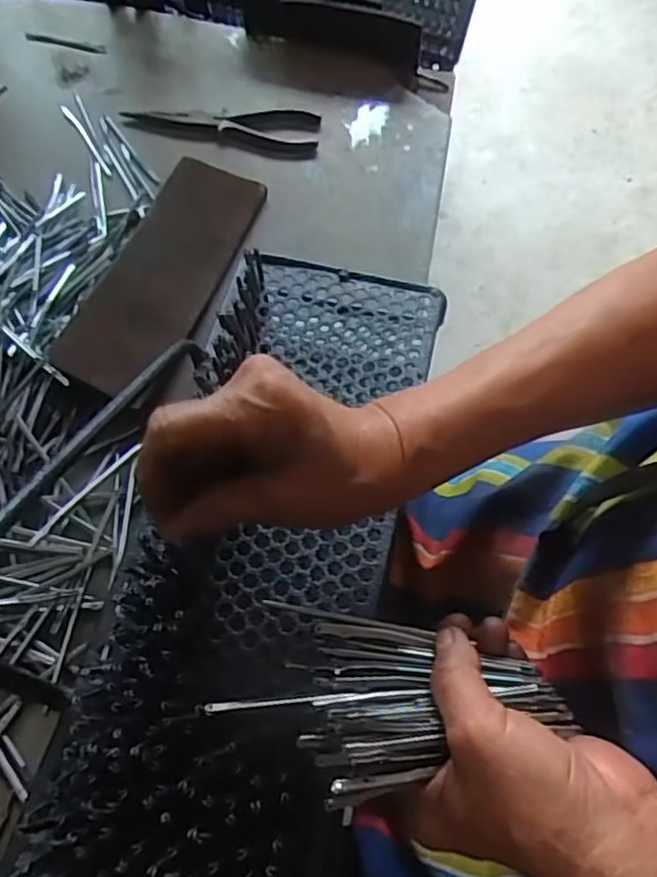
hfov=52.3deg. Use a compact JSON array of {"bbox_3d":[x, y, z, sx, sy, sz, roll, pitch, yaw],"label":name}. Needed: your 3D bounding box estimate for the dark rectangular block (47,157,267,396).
[{"bbox_3d":[-0.131,-0.140,0.552,0.083,0.012,0.245,28,62,-9],"label":"dark rectangular block"}]

